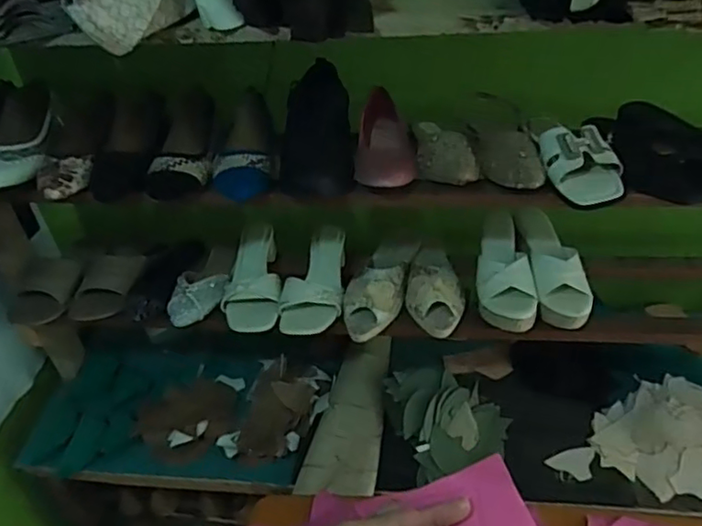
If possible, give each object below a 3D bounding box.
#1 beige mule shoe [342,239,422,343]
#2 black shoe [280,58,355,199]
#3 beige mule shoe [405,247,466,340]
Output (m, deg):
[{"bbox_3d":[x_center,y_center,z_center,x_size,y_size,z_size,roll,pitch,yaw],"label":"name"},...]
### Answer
[{"bbox_3d":[0.054,0.018,0.999,0.085,0.064,0.254,9,40,20],"label":"beige mule shoe"},{"bbox_3d":[-0.042,-0.192,0.847,0.097,0.075,0.220,0,69,8],"label":"black shoe"},{"bbox_3d":[0.137,0.023,0.986,0.088,0.064,0.216,1,37,9],"label":"beige mule shoe"}]

